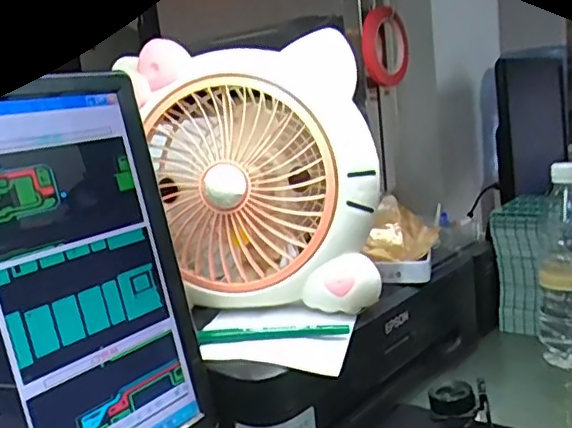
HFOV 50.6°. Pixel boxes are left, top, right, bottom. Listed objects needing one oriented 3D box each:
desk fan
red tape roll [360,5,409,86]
[{"bbox_3d":[-0.031,-0.036,0.578,0.233,0.234,0.106,-1,11,23],"label":"desk fan"},{"bbox_3d":[0.151,-0.251,0.898,0.093,0.112,0.026,24,-14,-38],"label":"red tape roll"}]

